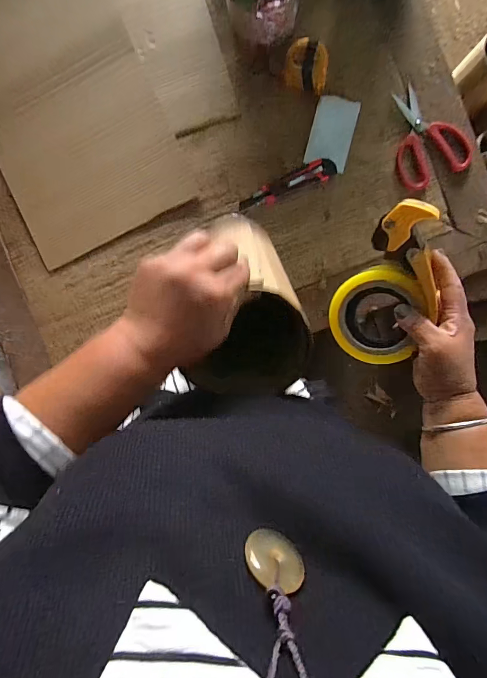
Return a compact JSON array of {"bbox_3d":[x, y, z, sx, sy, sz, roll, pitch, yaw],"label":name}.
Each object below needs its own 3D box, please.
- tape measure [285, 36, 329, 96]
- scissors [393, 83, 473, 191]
[{"bbox_3d":[0.112,-0.485,0.635,0.074,0.034,0.077,4,92,1],"label":"tape measure"},{"bbox_3d":[0.328,-0.371,0.644,0.122,0.018,0.173,-22,92,2],"label":"scissors"}]

